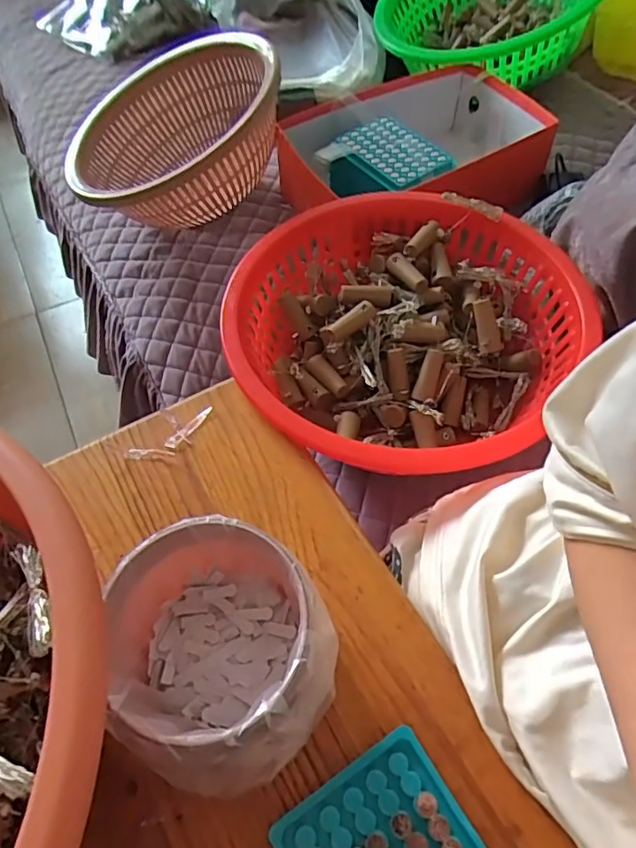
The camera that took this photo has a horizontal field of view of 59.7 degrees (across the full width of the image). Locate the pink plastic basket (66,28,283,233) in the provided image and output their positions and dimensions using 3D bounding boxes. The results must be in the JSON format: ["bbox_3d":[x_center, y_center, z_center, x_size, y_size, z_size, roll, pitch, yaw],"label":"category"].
[{"bbox_3d":[-0.162,-0.344,0.701,0.274,0.126,0.254,-21,58,14],"label":"pink plastic basket"}]

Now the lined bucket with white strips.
[{"bbox_3d":[-0.054,0.125,0.324,0.115,0.084,0.114,-1,55,2],"label":"lined bucket with white strips"}]

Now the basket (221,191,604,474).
[{"bbox_3d":[0.077,-0.087,0.541,0.310,0.104,0.331,38,65,25],"label":"basket"}]

